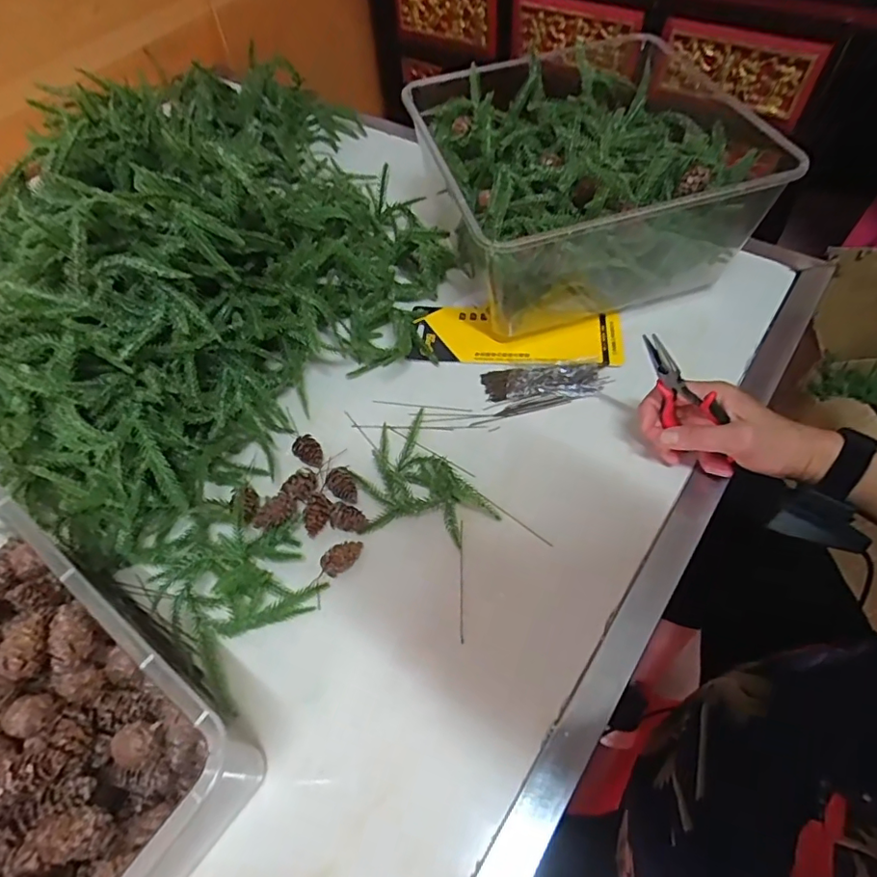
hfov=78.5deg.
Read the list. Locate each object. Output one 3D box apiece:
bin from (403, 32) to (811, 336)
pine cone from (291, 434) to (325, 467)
[{"bbox_3d":[0.152,-0.278,0.579,0.314,0.152,0.307,-15,58,-6],"label":"bin"},{"bbox_3d":[-0.121,0.013,0.504,0.023,0.017,0.033,-39,63,-19],"label":"pine cone"}]

